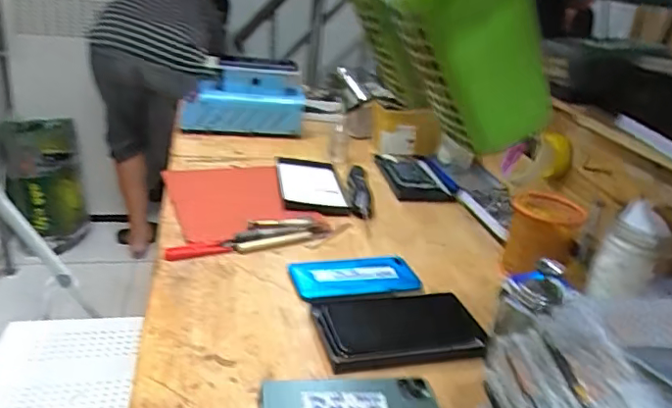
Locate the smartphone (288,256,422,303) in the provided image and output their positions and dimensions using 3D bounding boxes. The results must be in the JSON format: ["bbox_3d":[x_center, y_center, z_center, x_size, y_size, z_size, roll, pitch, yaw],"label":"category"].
[{"bbox_3d":[0.023,0.089,0.676,0.152,0.009,0.076,-1,25,-15],"label":"smartphone"}]

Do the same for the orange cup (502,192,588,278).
[{"bbox_3d":[0.275,0.042,0.729,0.083,0.107,0.095,16,26,21],"label":"orange cup"}]

